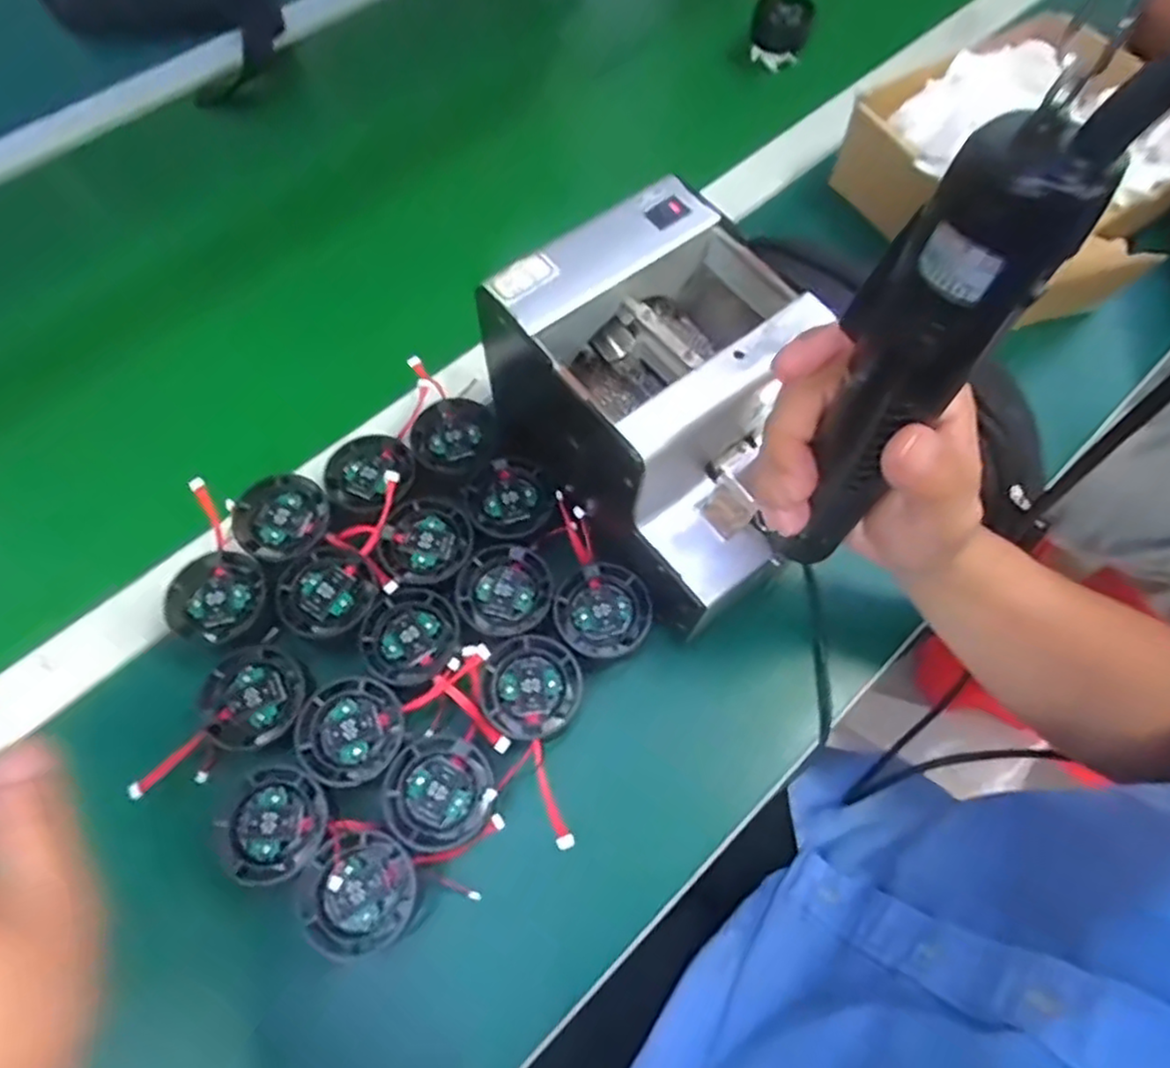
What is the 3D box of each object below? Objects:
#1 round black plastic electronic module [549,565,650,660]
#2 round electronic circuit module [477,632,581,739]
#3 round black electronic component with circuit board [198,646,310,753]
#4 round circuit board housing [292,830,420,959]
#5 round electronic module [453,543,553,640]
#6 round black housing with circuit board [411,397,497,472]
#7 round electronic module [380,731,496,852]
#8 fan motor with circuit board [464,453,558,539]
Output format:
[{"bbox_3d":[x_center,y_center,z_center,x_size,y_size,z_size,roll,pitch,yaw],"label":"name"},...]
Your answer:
[{"bbox_3d":[0.009,0.044,0.384,0.050,0.027,0.048,0,65,0],"label":"round black plastic electronic module"},{"bbox_3d":[-0.028,0.080,0.361,0.050,0.013,0.051,32,69,14],"label":"round electronic circuit module"},{"bbox_3d":[-0.172,0.088,0.365,0.051,0.027,0.052,0,65,0],"label":"round black electronic component with circuit board"},{"bbox_3d":[-0.106,0.166,0.319,0.052,0.021,0.051,0,65,0],"label":"round circuit board housing"},{"bbox_3d":[-0.044,0.031,0.380,0.050,0.011,0.050,0,65,0],"label":"round electronic module"},{"bbox_3d":[-0.082,-0.061,0.426,0.049,0.009,0.050,0,65,0],"label":"round black housing with circuit board"},{"bbox_3d":[-0.072,0.128,0.339,0.050,0.021,0.051,36,70,15],"label":"round electronic module"},{"bbox_3d":[-0.045,-0.023,0.409,0.052,0.012,0.050,0,65,0],"label":"fan motor with circuit board"}]

